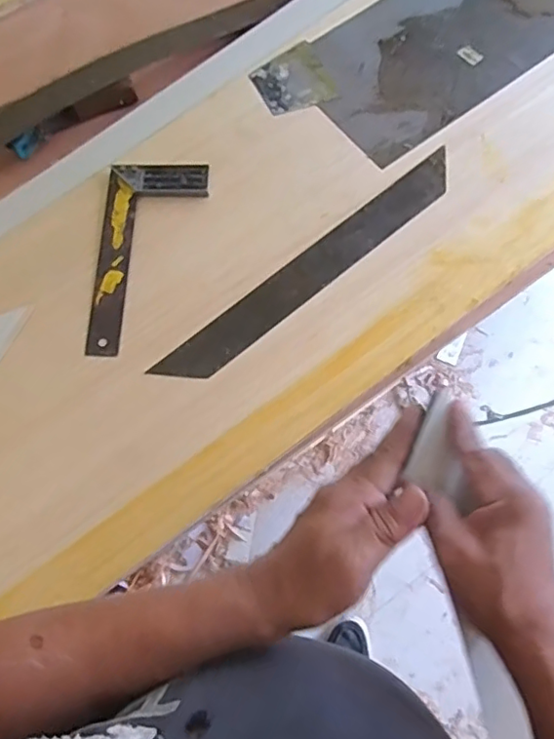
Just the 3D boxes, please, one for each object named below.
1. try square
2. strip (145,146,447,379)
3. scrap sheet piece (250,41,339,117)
[{"bbox_3d":[-0.153,-0.138,0.696,0.120,0.011,0.254,2,70,3],"label":"try square"},{"bbox_3d":[0.047,-0.122,0.687,0.431,0.004,0.053,-39,73,-11],"label":"strip"},{"bbox_3d":[0.020,-0.389,0.783,0.093,0.006,0.107,-23,71,-6],"label":"scrap sheet piece"}]

